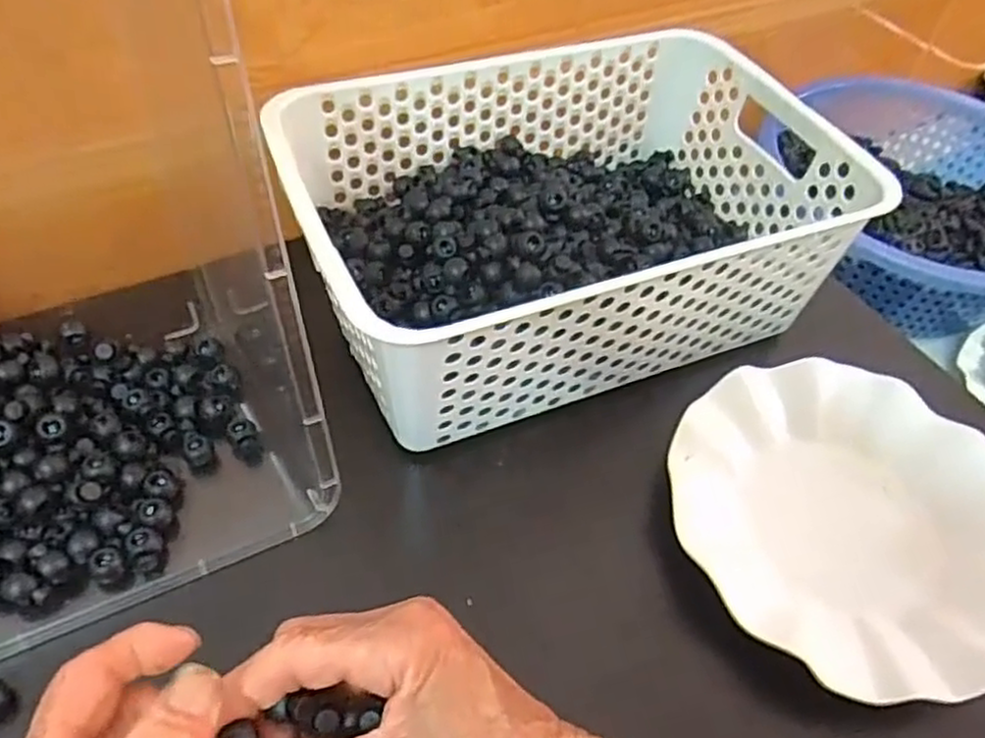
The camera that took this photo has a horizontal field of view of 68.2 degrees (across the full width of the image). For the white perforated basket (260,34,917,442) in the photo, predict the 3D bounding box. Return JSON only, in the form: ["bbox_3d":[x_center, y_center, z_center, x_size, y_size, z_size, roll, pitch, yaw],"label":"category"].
[{"bbox_3d":[0.041,-0.091,0.428,0.296,0.098,0.195,-17,54,-18],"label":"white perforated basket"}]

